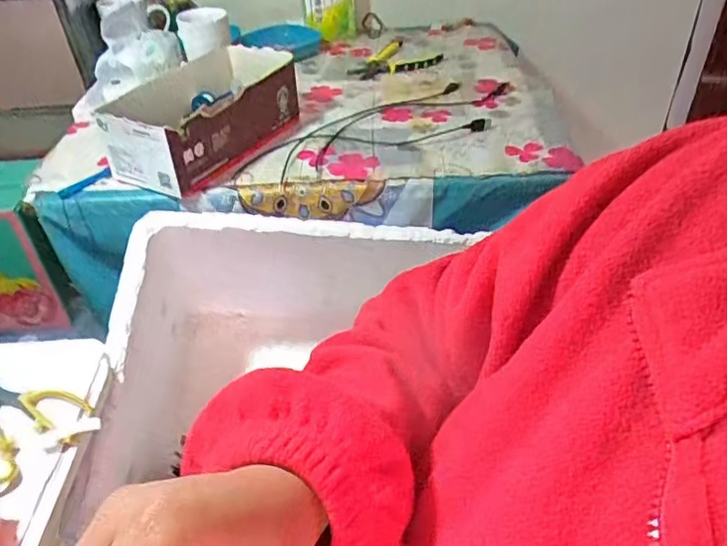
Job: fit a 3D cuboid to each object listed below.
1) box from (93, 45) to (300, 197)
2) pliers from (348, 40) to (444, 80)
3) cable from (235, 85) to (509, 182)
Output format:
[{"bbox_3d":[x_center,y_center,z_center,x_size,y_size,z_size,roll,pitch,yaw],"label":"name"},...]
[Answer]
[{"bbox_3d":[-0.225,-0.224,0.789,0.184,0.102,0.257,25,47,30],"label":"box"},{"bbox_3d":[0.057,-0.371,1.030,0.129,0.023,0.160,25,47,29],"label":"pliers"},{"bbox_3d":[0.034,-0.211,0.862,0.458,0.025,0.163,-20,43,-20],"label":"cable"}]

